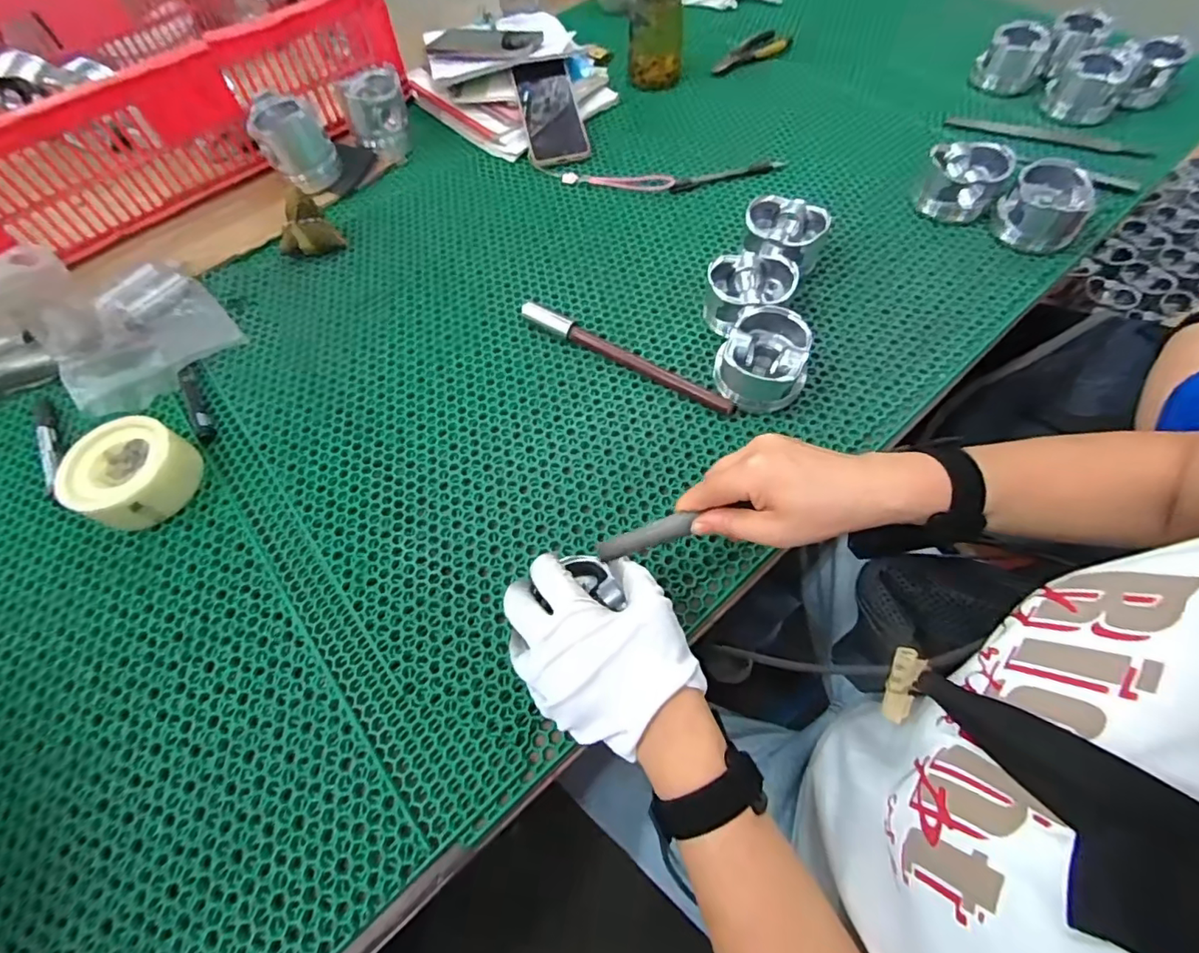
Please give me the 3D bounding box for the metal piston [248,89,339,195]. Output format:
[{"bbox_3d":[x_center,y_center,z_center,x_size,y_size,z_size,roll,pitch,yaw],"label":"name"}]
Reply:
[{"bbox_3d":[-0.395,-0.432,0.686,0.083,0.084,0.078,-35,66,-15],"label":"metal piston"}]

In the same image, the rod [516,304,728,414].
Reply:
[{"bbox_3d":[0.026,-0.125,0.539,0.242,0.022,0.023,28,67,16],"label":"rod"}]

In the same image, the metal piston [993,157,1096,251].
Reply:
[{"bbox_3d":[0.489,-0.296,0.580,0.080,0.054,0.085,34,68,19],"label":"metal piston"}]

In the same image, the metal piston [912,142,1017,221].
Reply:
[{"bbox_3d":[0.416,-0.338,0.609,0.077,0.058,0.077,19,65,13],"label":"metal piston"}]

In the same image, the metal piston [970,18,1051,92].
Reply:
[{"bbox_3d":[0.583,-0.588,0.742,0.083,0.051,0.087,34,68,19],"label":"metal piston"}]

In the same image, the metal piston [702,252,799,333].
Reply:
[{"bbox_3d":[0.152,-0.184,0.542,0.089,0.055,0.074,-8,62,-1],"label":"metal piston"}]

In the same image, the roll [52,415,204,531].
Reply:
[{"bbox_3d":[-0.434,-0.002,0.495,0.098,0.047,0.098,-1,62,2],"label":"roll"}]

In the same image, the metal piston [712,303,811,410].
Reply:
[{"bbox_3d":[0.154,-0.110,0.500,0.083,0.052,0.089,11,63,8],"label":"metal piston"}]

